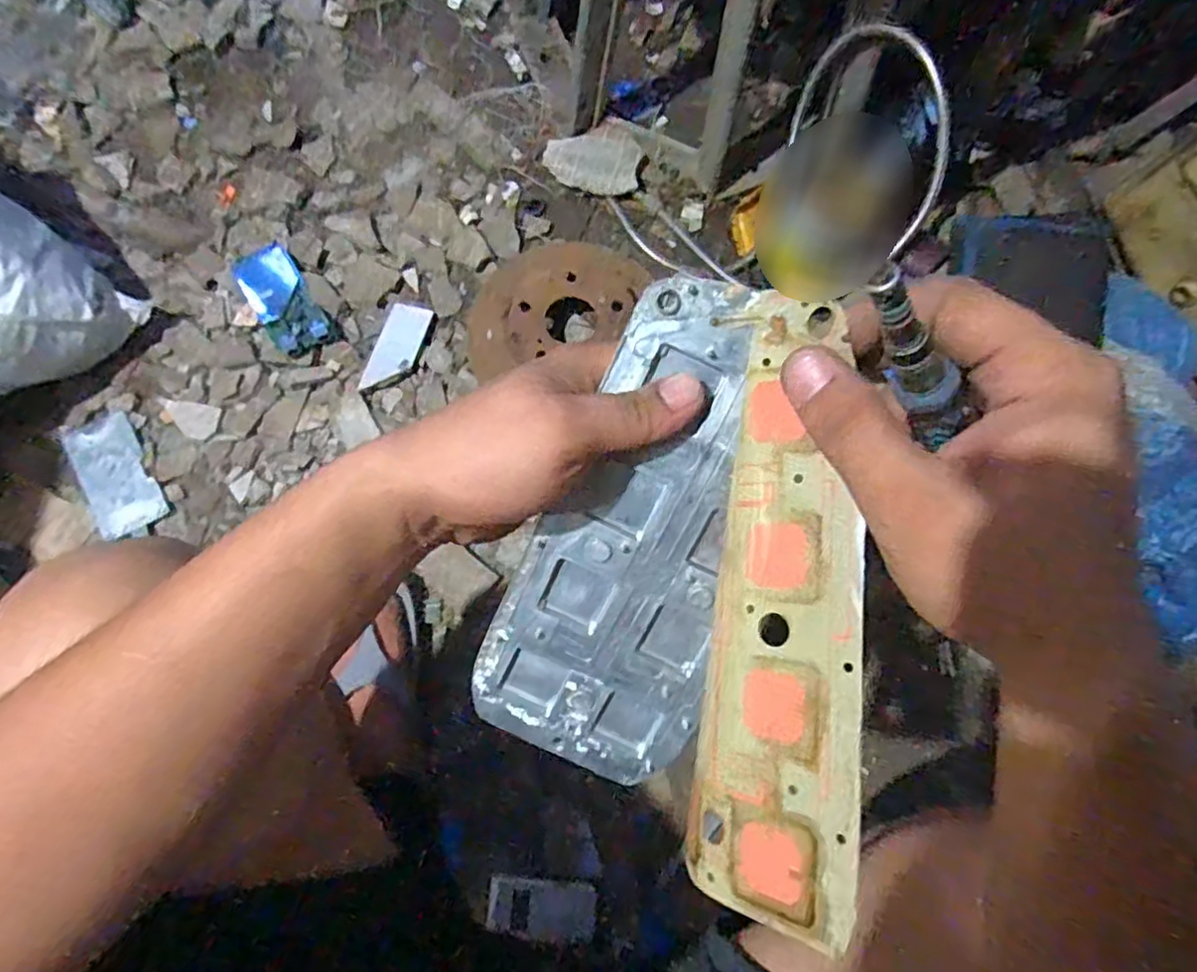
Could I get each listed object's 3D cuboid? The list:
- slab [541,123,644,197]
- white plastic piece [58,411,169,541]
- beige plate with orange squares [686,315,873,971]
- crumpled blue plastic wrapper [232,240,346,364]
[{"bbox_3d":[-0.006,-0.436,0.865,0.125,0.019,0.093,15,77,3],"label":"slab"},{"bbox_3d":[-0.561,-0.012,0.761,0.072,0.013,0.132,-24,91,-16],"label":"white plastic piece"},{"bbox_3d":[0.057,0.040,0.213,0.055,0.007,0.195,0,85,42],"label":"beige plate with orange squares"},{"bbox_3d":[-0.389,-0.228,0.811,0.073,0.019,0.170,-36,79,-9],"label":"crumpled blue plastic wrapper"}]

